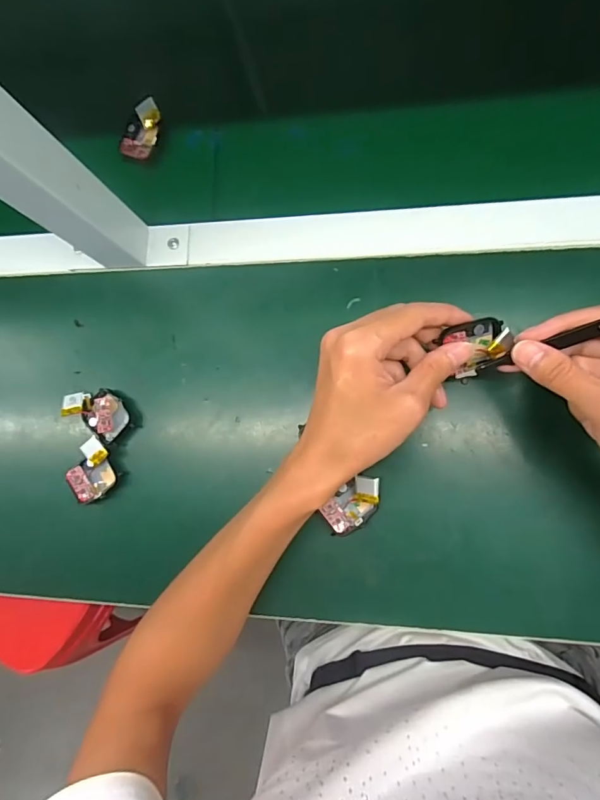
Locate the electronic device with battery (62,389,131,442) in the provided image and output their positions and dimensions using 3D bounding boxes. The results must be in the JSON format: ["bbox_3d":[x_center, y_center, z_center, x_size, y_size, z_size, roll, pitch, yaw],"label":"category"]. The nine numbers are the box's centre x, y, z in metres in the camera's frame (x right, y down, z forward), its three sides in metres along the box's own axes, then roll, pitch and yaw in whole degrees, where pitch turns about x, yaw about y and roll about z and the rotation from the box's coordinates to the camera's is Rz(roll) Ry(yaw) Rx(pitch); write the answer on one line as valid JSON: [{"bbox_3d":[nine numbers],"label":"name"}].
[{"bbox_3d":[-0.181,0.009,0.404,0.061,0.017,0.039,30,91,10],"label":"electronic device with battery"}]

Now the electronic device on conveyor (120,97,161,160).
[{"bbox_3d":[-0.150,-0.253,0.422,0.034,0.015,0.052,17,89,10],"label":"electronic device on conveyor"}]

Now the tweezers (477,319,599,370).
[{"bbox_3d":[0.164,-0.037,0.281,0.102,0.006,0.009,-20,83,30],"label":"tweezers"}]

